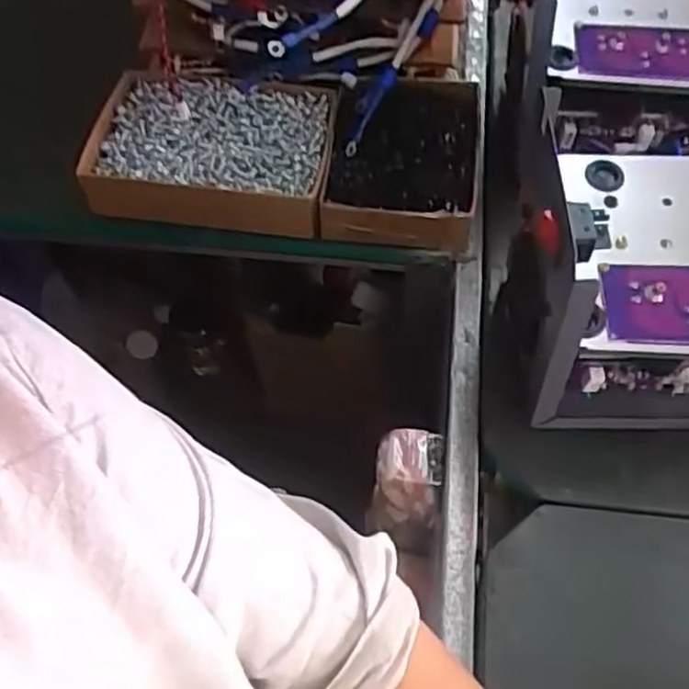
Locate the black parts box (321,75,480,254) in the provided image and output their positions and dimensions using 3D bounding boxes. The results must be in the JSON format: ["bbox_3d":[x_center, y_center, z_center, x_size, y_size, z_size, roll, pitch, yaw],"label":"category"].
[{"bbox_3d":[0.054,-0.172,0.669,0.129,0.049,0.182,5,58,4],"label":"black parts box"}]

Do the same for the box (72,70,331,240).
[{"bbox_3d":[-0.120,-0.180,0.677,0.218,0.050,0.147,8,59,6],"label":"box"}]

